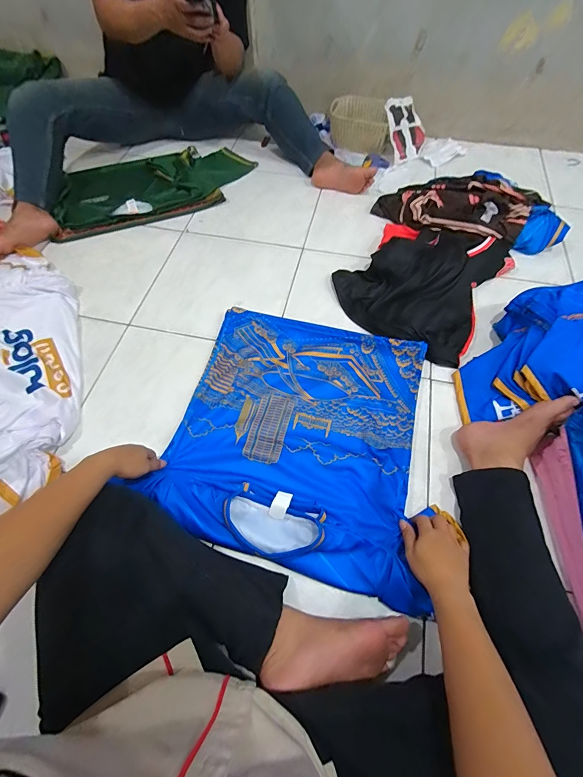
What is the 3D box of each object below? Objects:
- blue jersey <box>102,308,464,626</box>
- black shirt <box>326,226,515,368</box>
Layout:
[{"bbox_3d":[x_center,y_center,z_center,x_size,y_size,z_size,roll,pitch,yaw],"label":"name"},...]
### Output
[{"bbox_3d":[0.044,0.082,0.741,0.566,0.055,0.555,17,61,8],"label":"blue jersey"},{"bbox_3d":[0.360,-0.315,0.961,0.376,0.078,0.460,28,65,15],"label":"black shirt"}]

